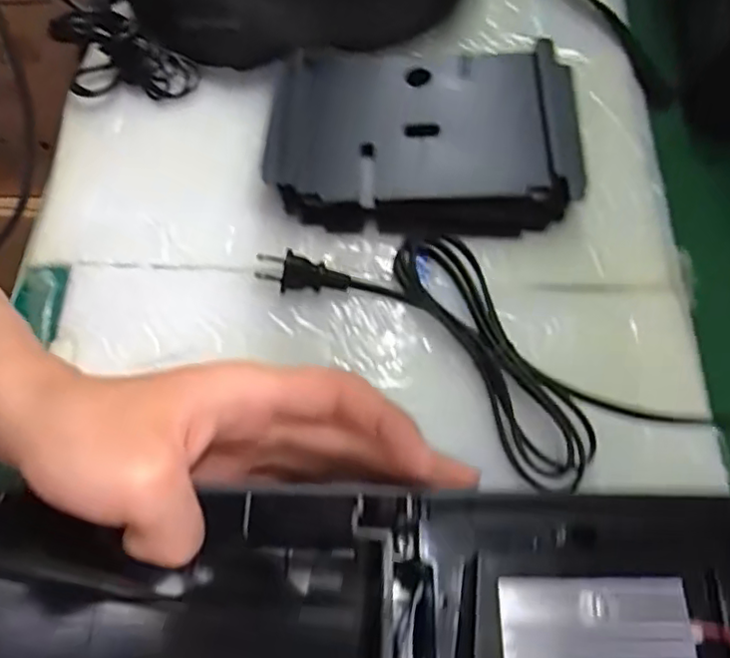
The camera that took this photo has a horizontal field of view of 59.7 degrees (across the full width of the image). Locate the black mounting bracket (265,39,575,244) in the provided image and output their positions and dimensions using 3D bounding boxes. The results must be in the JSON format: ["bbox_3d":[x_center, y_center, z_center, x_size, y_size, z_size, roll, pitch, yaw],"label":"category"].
[{"bbox_3d":[0.036,-0.137,0.441,0.206,0.048,0.147,5,63,2],"label":"black mounting bracket"}]

